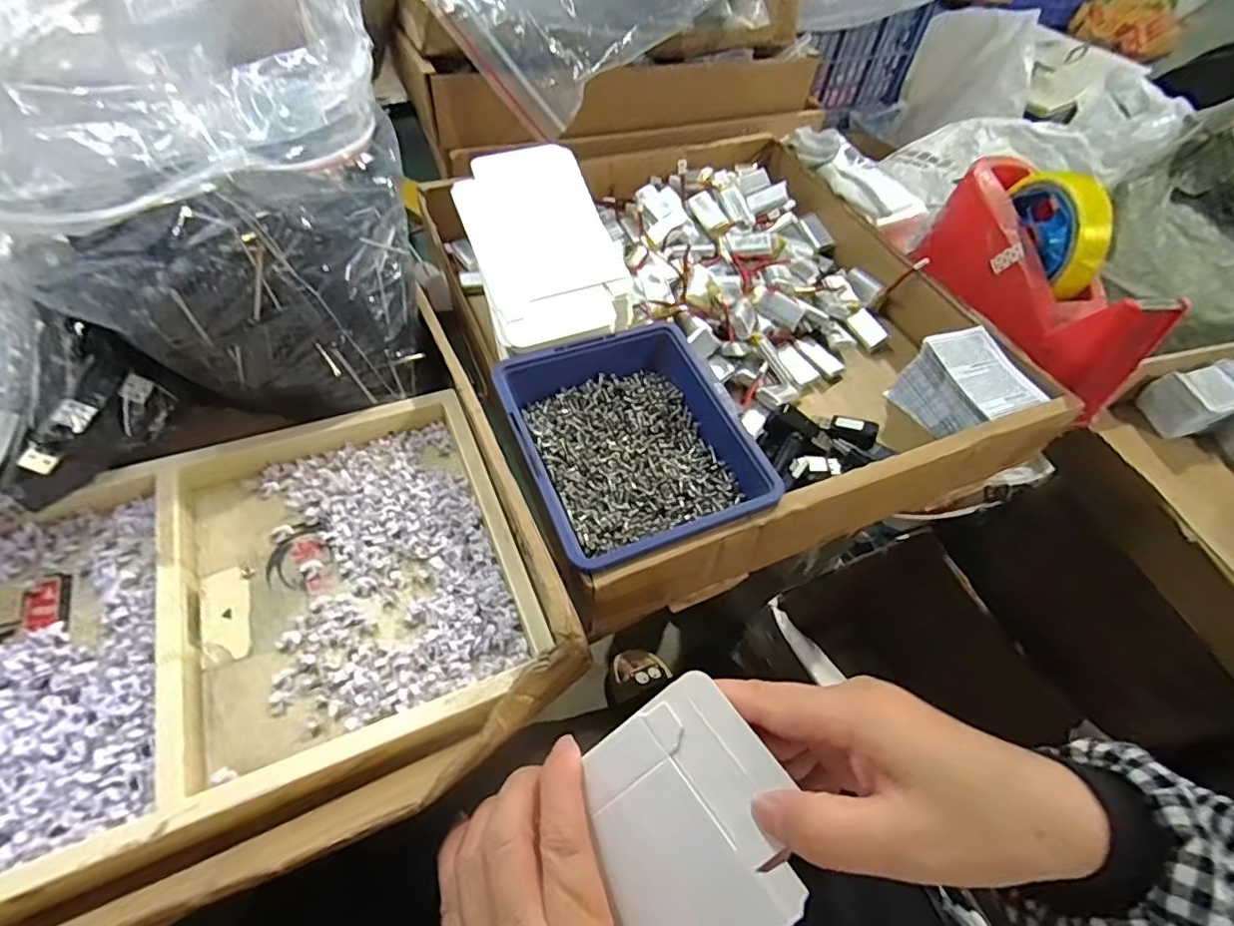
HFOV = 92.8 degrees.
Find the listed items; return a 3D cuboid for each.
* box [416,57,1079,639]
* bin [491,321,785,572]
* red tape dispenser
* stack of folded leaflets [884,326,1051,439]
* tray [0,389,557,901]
[{"bbox_3d":[0.073,-0.122,0.434,0.361,0.077,0.399,-16,57,-17],"label":"box"},{"bbox_3d":[0.007,-0.007,0.343,0.123,0.049,0.140,-18,57,-18],"label":"bin"},{"bbox_3d":[0.302,-0.141,0.424,0.062,0.102,0.201,-7,55,-11],"label":"red tape dispenser"},{"bbox_3d":[0.242,-0.050,0.410,0.052,0.050,0.070,-18,57,-18],"label":"stack of folded leaflets"},{"bbox_3d":[-0.212,0.074,0.285,0.318,0.024,0.192,-17,57,-17],"label":"tray"}]

